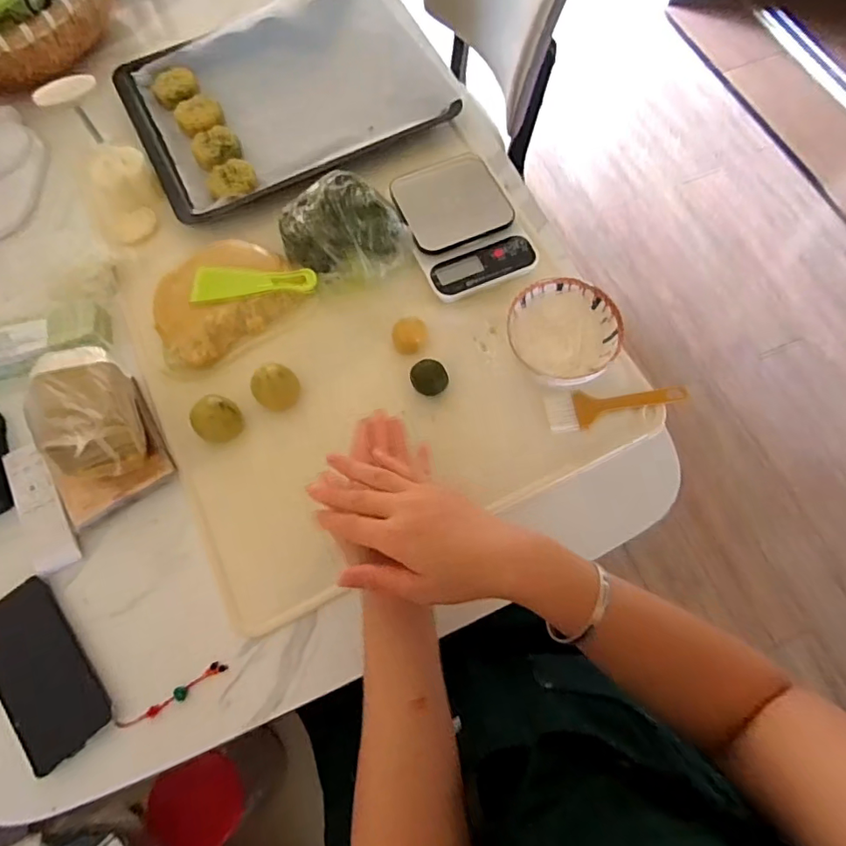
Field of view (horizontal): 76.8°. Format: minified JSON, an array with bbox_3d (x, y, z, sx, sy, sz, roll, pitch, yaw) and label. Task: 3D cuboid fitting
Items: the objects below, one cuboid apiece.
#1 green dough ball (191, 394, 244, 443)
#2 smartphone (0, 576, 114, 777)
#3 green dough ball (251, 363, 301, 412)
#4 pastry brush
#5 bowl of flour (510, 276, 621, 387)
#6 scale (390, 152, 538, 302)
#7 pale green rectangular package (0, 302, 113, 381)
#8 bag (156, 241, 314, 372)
[{"bbox_3d":[-0.216,-0.004,0.556,0.054,0.038,0.047,19,71,9],"label":"green dough ball"},{"bbox_3d":[-0.348,0.224,0.483,0.072,0.009,0.157,-39,72,-12],"label":"smartphone"},{"bbox_3d":[-0.156,-0.037,0.569,0.046,0.041,0.042,-1,69,2],"label":"green dough ball"},{"bbox_3d":[0.206,-0.015,0.563,0.146,0.015,0.042,-3,69,1],"label":"pastry brush"},{"bbox_3d":[0.147,-0.090,0.570,0.117,0.054,0.113,-1,69,2],"label":"bowl of flour"},{"bbox_3d":[0.046,-0.235,0.635,0.127,0.031,0.175,-22,70,-6],"label":"scale"},{"bbox_3d":[-0.449,-0.089,0.598,0.175,0.039,0.066,-18,69,-5],"label":"pale green rectangular package"},{"bbox_3d":[-0.232,-0.143,0.607,0.168,0.026,0.118,-37,72,-11],"label":"bag"}]

